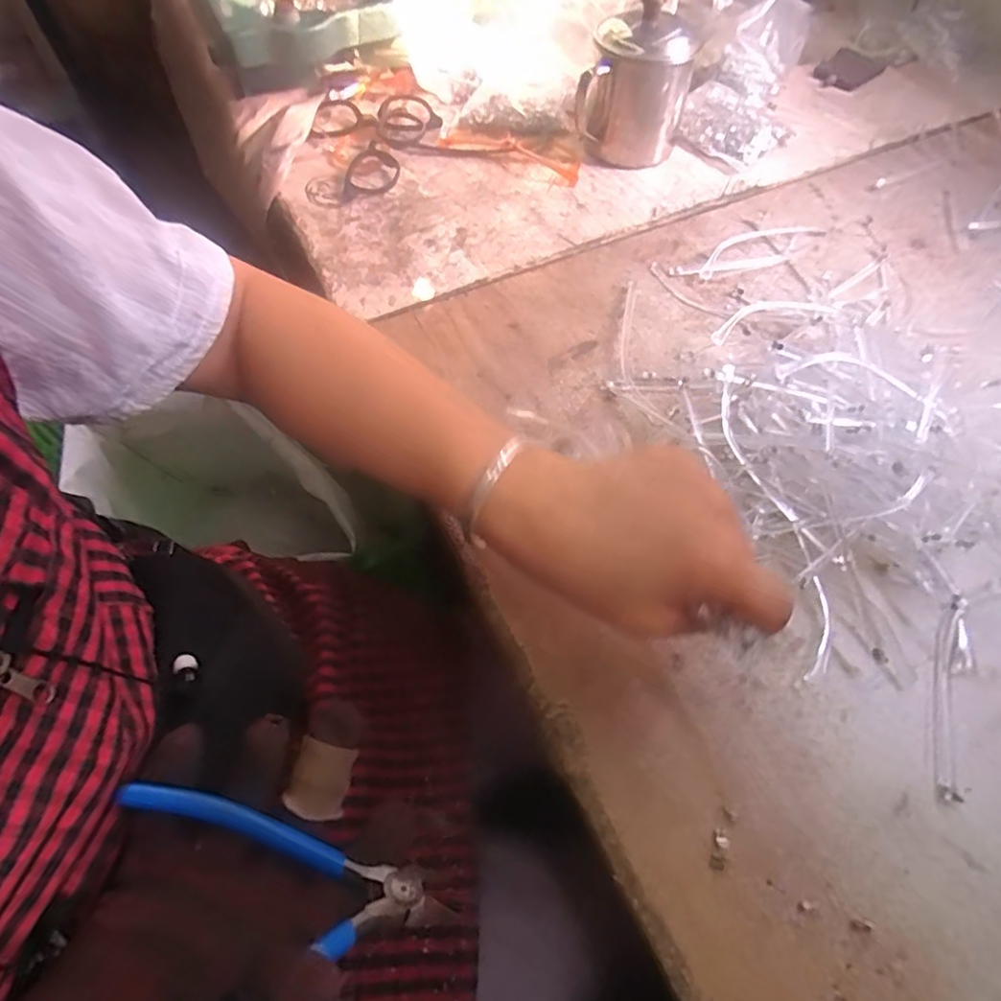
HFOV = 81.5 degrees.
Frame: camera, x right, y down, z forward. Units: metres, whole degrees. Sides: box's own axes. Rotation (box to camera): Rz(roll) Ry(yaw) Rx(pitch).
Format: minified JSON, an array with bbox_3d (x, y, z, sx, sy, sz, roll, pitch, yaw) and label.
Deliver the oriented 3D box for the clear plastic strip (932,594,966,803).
[{"bbox_3d":[0.254,0.109,0.328,0.013,0.010,0.117,18,59,11],"label":"clear plastic strip"}]

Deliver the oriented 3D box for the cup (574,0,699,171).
[{"bbox_3d":[0.134,-0.415,0.575,0.097,0.126,0.097,16,59,9],"label":"cup"}]

